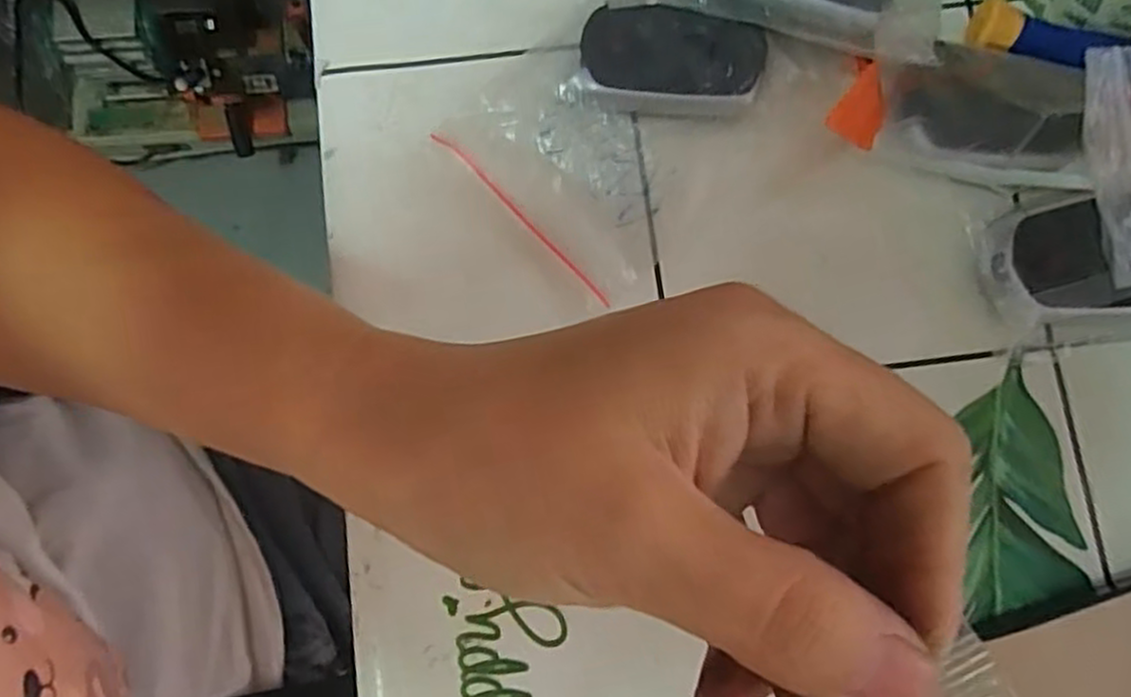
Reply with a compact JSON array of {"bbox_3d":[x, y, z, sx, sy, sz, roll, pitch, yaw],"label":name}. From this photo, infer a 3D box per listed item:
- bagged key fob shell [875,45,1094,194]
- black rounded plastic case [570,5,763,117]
[{"bbox_3d":[0.129,-0.070,0.228,0.066,0.010,0.035,13,107,2],"label":"bagged key fob shell"},{"bbox_3d":[0.033,-0.090,0.240,0.056,0.015,0.029,8,79,0],"label":"black rounded plastic case"}]

